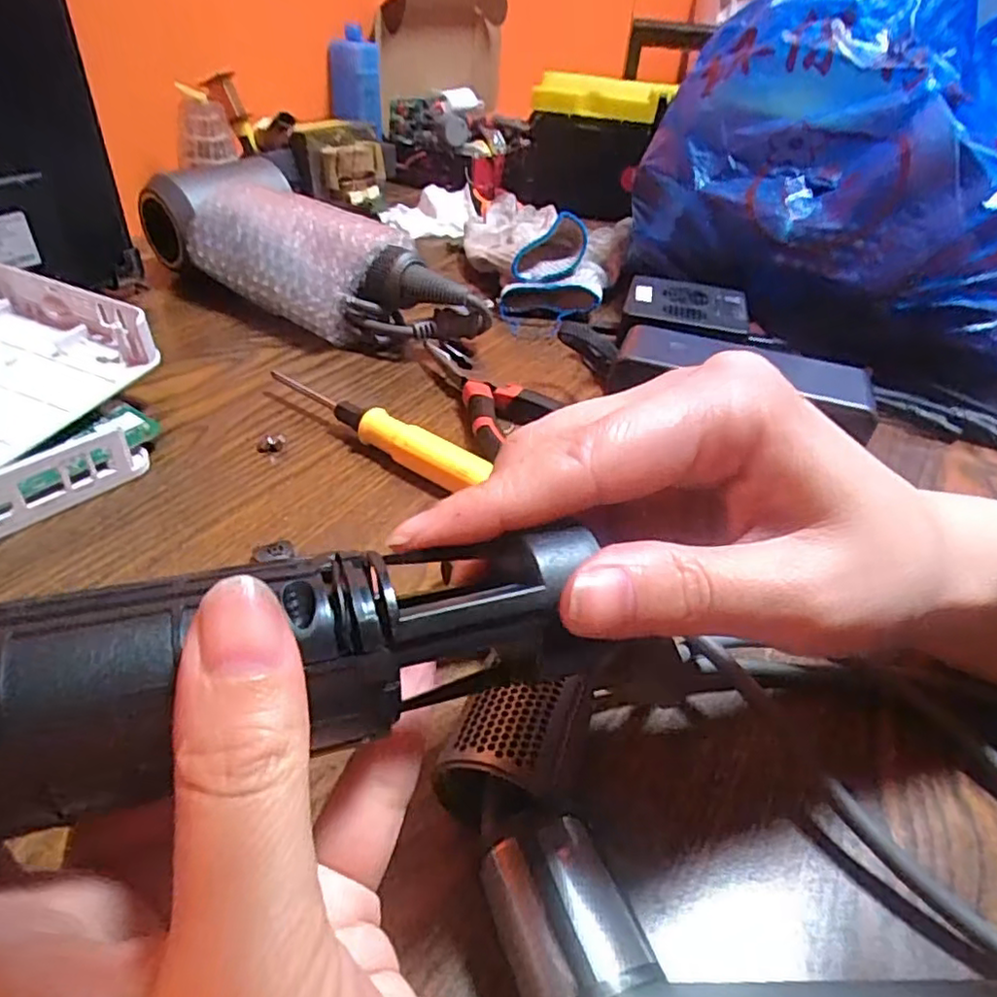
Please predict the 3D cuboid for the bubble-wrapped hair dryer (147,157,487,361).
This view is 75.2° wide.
[{"bbox_3d":[-0.139,-0.173,0.469,0.276,0.077,0.103,29,43,26],"label":"bubble-wrapped hair dryer"}]

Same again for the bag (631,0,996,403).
[{"bbox_3d":[0.267,-0.228,0.426,0.258,0.193,0.218,-6,38,-13],"label":"bag"}]

